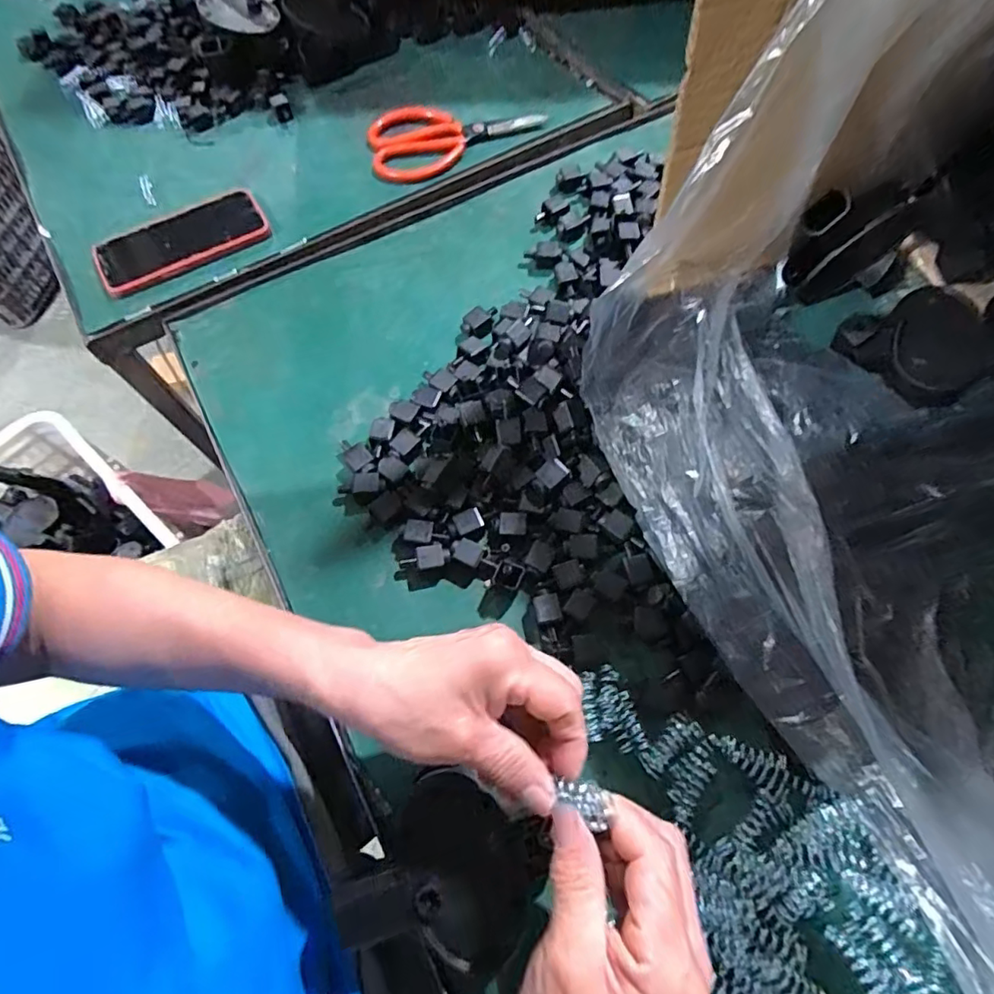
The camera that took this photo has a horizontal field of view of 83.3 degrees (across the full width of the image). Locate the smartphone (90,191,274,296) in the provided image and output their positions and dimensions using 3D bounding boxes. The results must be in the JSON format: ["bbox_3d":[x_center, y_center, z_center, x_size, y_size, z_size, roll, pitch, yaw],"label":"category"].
[{"bbox_3d":[-0.307,-0.249,0.544,0.158,0.011,0.074,-34,73,-15],"label":"smartphone"}]

